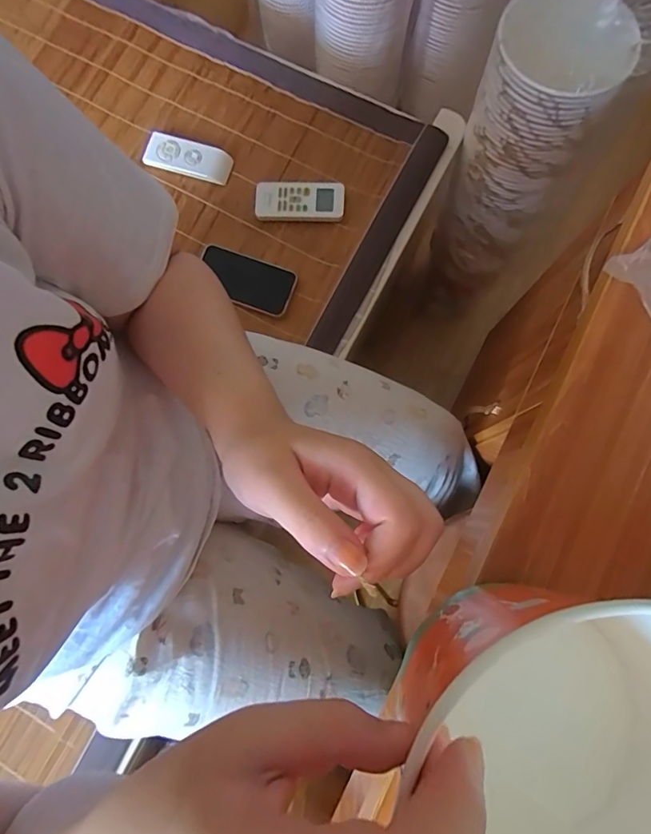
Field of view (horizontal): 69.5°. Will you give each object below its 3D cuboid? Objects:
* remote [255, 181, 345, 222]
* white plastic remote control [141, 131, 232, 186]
[{"bbox_3d":[-0.038,-0.317,0.692,0.129,0.018,0.055,5,79,1],"label":"remote"},{"bbox_3d":[-0.207,-0.386,0.707,0.129,0.024,0.051,18,80,4],"label":"white plastic remote control"}]

